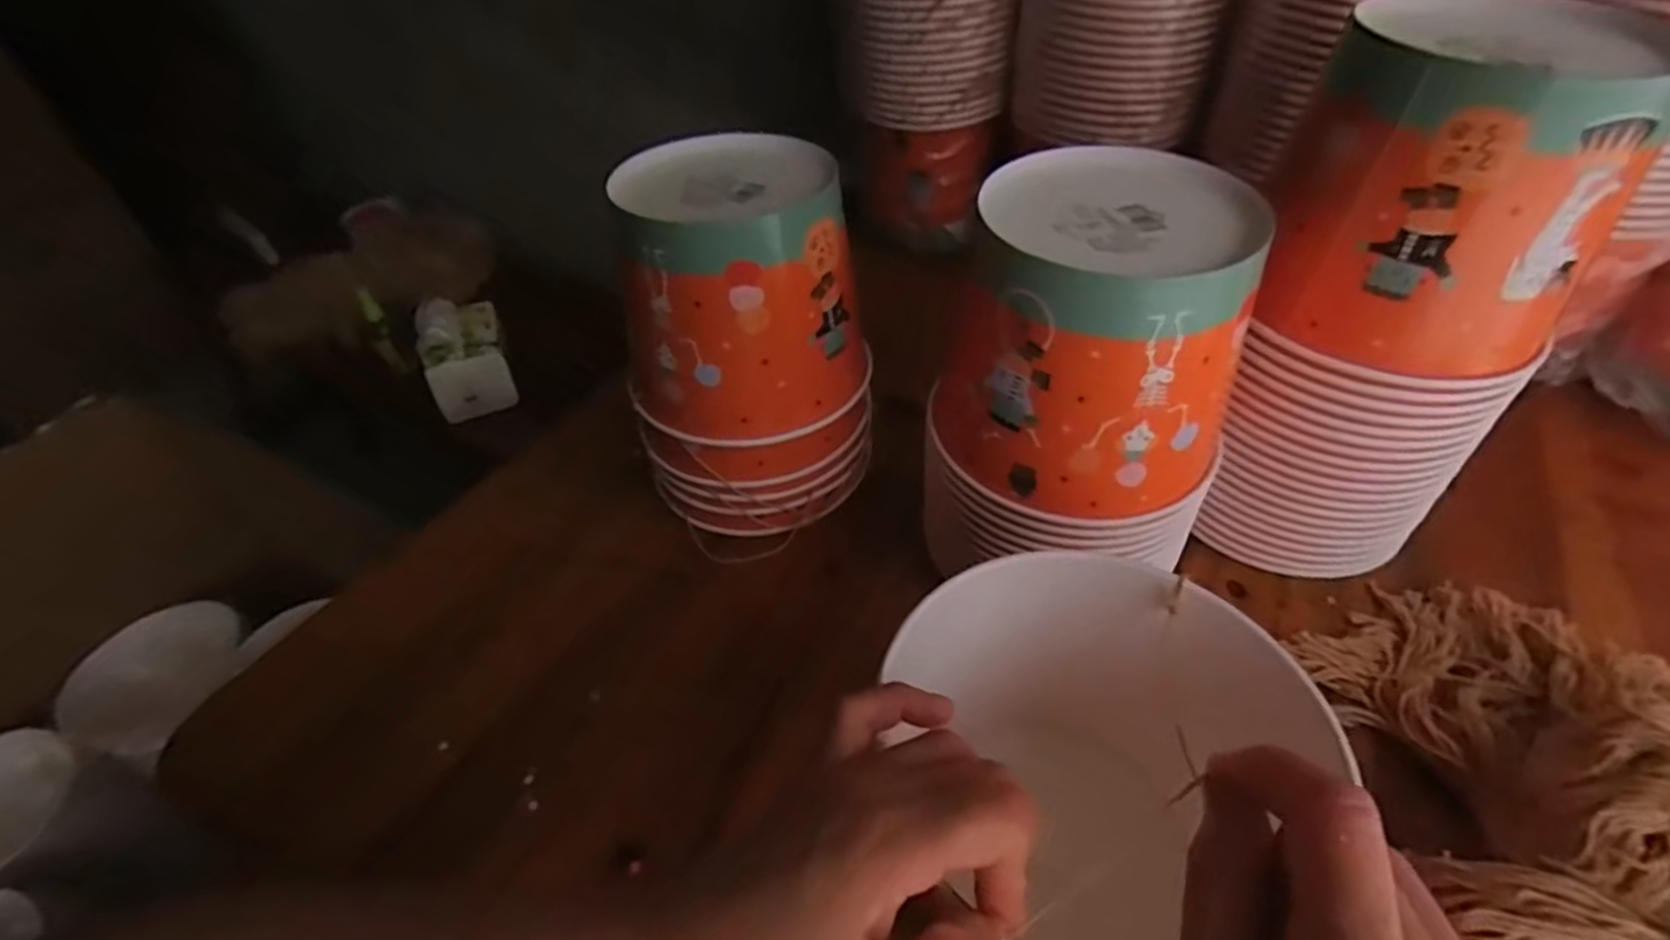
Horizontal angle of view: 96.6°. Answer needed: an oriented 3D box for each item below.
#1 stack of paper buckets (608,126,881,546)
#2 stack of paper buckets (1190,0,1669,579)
[{"bbox_3d":[-0.059,-0.082,0.483,0.150,0.212,0.138,-16,47,-11],"label":"stack of paper buckets"},{"bbox_3d":[0.302,-0.084,0.415,0.148,0.285,0.145,26,53,26],"label":"stack of paper buckets"}]

